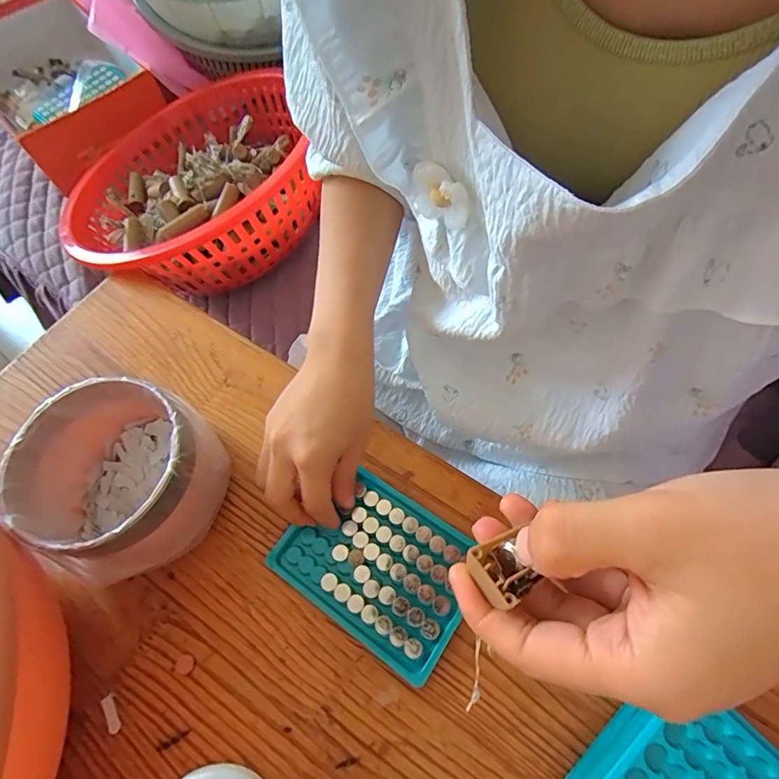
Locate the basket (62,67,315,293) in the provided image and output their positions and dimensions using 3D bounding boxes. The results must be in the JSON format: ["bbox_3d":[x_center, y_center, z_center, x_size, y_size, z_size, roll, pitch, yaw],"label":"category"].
[{"bbox_3d":[-0.239,-0.249,0.569,0.283,0.122,0.323,-22,62,-4],"label":"basket"}]

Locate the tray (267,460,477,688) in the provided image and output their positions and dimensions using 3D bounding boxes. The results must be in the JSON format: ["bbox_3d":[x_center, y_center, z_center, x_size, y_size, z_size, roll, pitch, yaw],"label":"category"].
[{"bbox_3d":[-0.007,0.119,0.336,0.128,0.009,0.094,31,67,19],"label":"tray"}]

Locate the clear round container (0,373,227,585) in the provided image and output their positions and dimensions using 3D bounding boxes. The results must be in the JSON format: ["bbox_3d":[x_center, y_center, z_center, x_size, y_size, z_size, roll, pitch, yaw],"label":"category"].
[{"bbox_3d":[-0.185,0.061,0.340,0.112,0.084,0.113,-3,62,6],"label":"clear round container"}]

